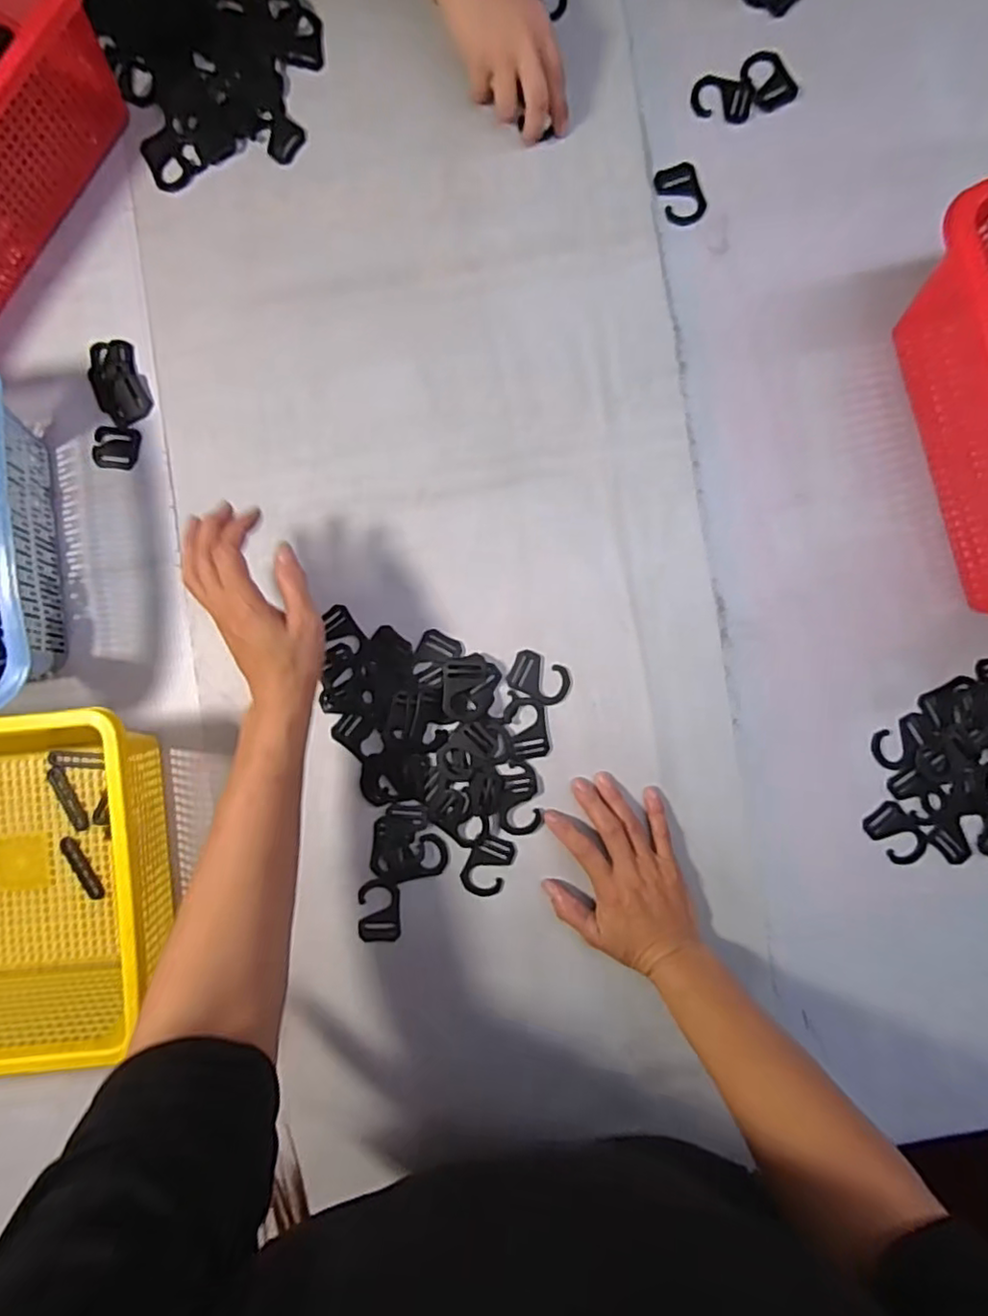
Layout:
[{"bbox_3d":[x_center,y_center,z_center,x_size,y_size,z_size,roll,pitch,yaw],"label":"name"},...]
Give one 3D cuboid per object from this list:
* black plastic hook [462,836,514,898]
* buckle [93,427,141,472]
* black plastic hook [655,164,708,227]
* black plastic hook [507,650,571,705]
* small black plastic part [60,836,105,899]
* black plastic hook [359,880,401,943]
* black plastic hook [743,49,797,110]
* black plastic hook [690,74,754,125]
[{"bbox_3d":[-0.005,0.172,0.520,0.034,0.004,0.048,22,90,2],"label":"black plastic hook"},{"bbox_3d":[-0.319,-0.178,0.531,0.036,0.006,0.034,10,90,2],"label":"buckle"},{"bbox_3d":[0.158,-0.388,0.526,0.036,0.004,0.051,-21,89,1],"label":"black plastic hook"},{"bbox_3d":[0.038,0.017,0.523,0.050,0.004,0.035,27,90,2],"label":"black plastic hook"},{"bbox_3d":[-0.343,0.176,0.526,0.011,0.013,0.057,-21,89,1],"label":"small black plastic part"},{"bbox_3d":[-0.094,0.209,0.521,0.034,0.004,0.050,0,89,1],"label":"black plastic hook"},{"bbox_3d":[0.230,-0.484,0.526,0.036,0.004,0.051,-26,89,1],"label":"black plastic hook"},{"bbox_3d":[0.191,-0.469,0.527,0.050,0.004,0.036,11,90,2],"label":"black plastic hook"}]

